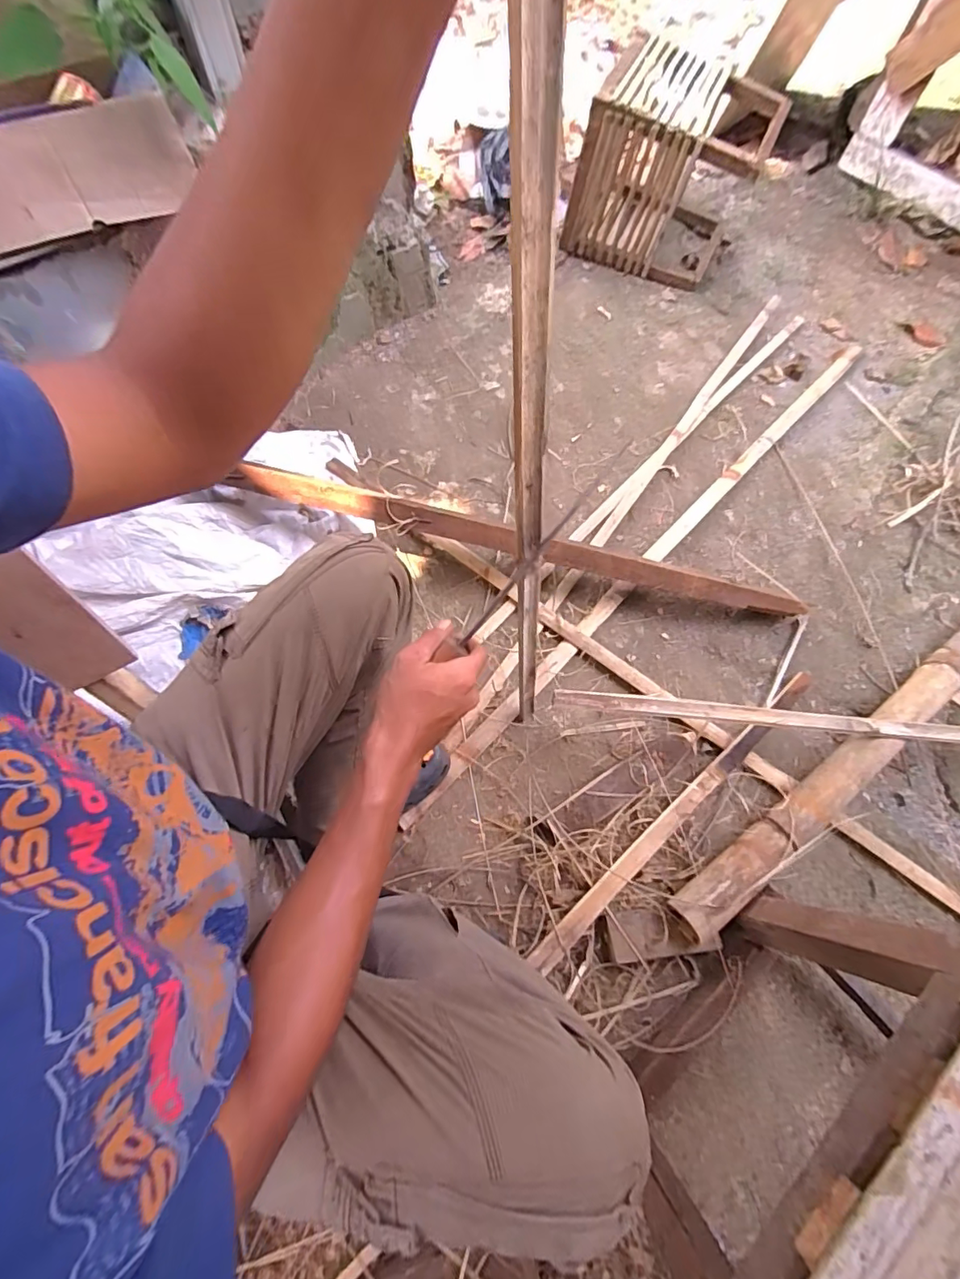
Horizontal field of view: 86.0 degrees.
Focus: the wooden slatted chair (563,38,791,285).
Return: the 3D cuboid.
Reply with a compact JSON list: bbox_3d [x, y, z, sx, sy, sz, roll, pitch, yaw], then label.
[{"bbox_3d":[0.366,-1.098,1.194,0.255,0.325,0.230,22,70,5],"label":"wooden slatted chair"}]

